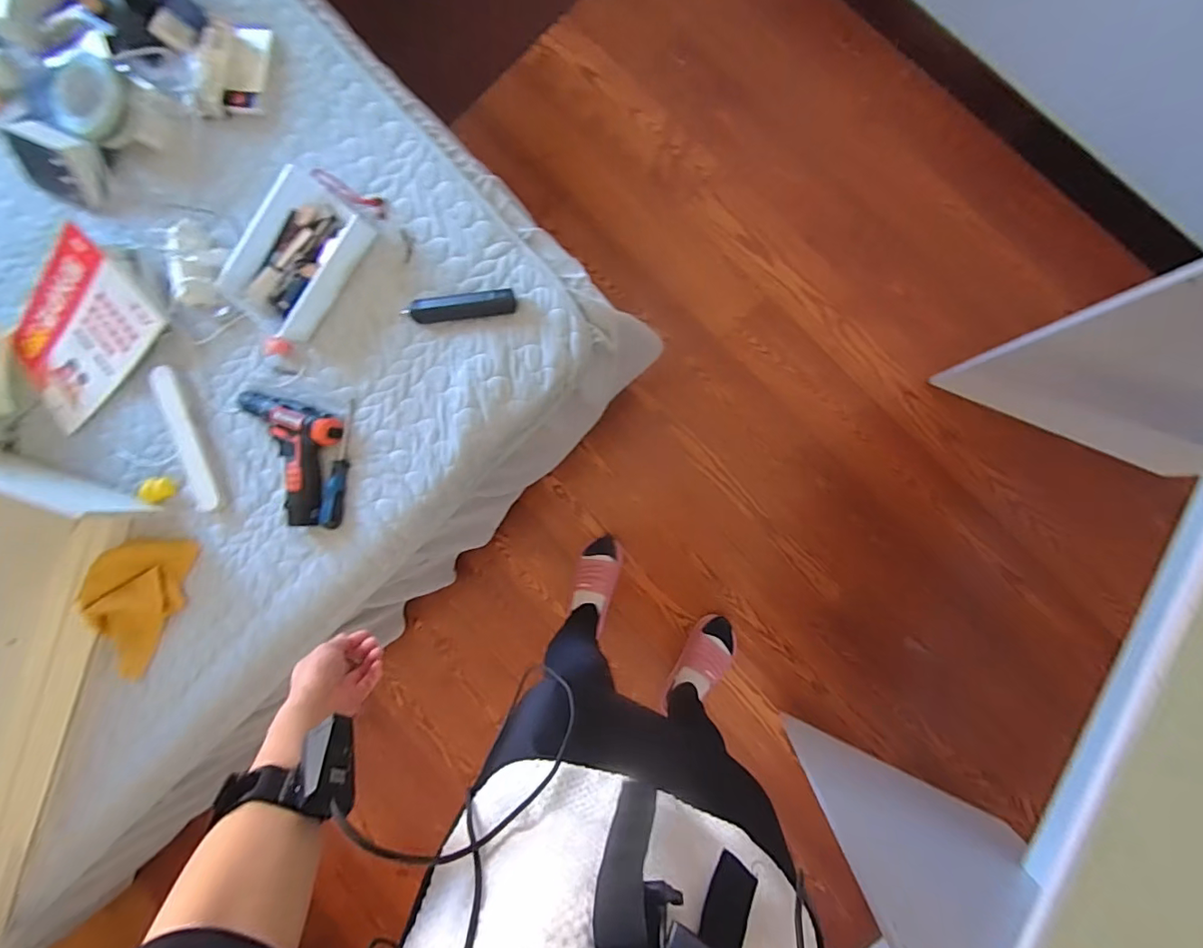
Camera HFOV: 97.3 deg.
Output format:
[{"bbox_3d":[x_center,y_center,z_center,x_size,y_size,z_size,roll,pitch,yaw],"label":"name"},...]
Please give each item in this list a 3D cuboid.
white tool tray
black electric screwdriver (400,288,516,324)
[{"bbox_3d":[-0.475,-0.338,0.829,0.160,0.046,0.221,36,93,6],"label":"white tool tray"},{"bbox_3d":[-0.212,-0.248,0.782,0.170,0.029,0.031,-3,88,7],"label":"black electric screwdriver"}]

